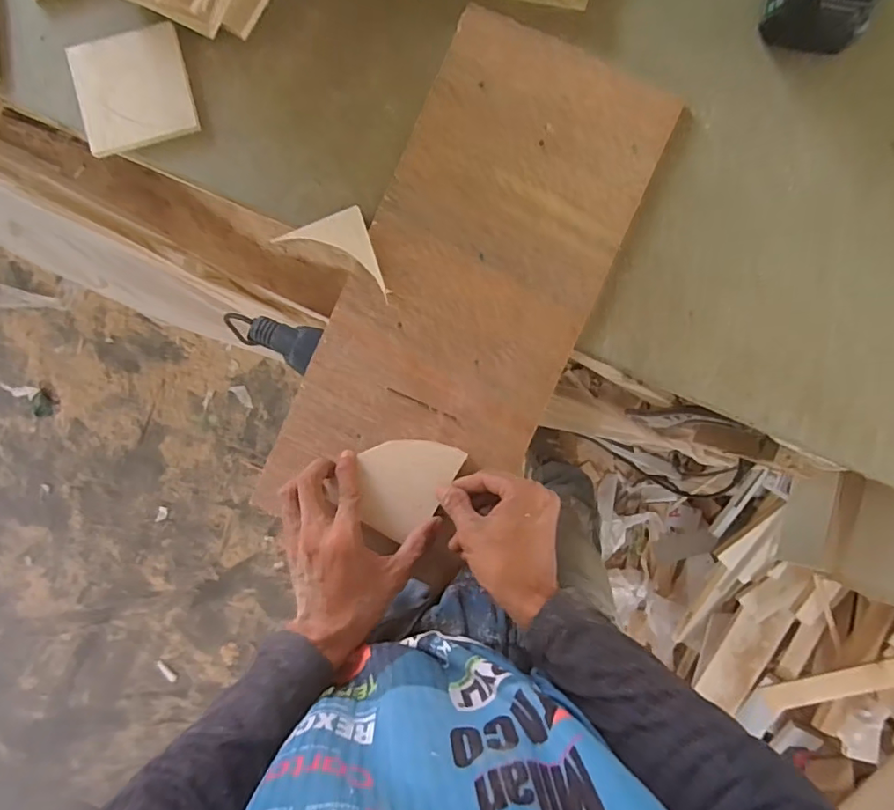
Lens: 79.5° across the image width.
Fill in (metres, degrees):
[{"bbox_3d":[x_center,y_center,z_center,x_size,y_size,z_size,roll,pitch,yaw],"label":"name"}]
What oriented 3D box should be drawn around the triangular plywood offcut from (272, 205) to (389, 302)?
[{"bbox_3d":[-0.099,-0.128,0.490,0.075,0.008,0.089,-25,92,1],"label":"triangular plywood offcut"}]

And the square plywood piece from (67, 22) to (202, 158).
[{"bbox_3d":[-0.286,-0.285,0.488,0.098,0.013,0.103,-14,92,1],"label":"square plywood piece"}]

